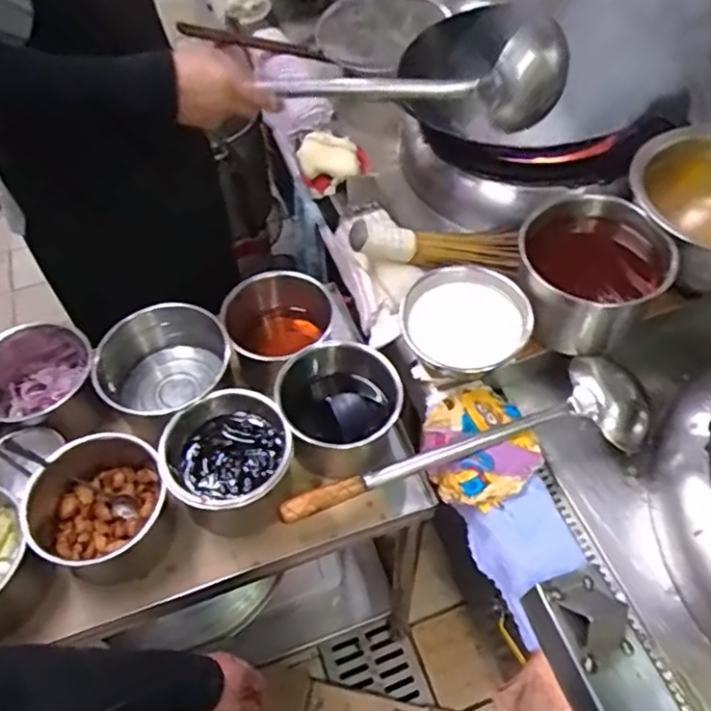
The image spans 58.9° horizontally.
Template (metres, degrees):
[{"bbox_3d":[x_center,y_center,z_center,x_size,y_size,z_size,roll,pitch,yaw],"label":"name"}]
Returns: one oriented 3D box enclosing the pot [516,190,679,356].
[{"bbox_3d":[0.318,-0.117,0.862,0.177,0.127,0.179,4,55,7],"label":"pot"}]

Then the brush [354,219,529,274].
[{"bbox_3d":[0.121,-0.160,0.940,0.257,0.044,0.062,2,53,-13],"label":"brush"}]

